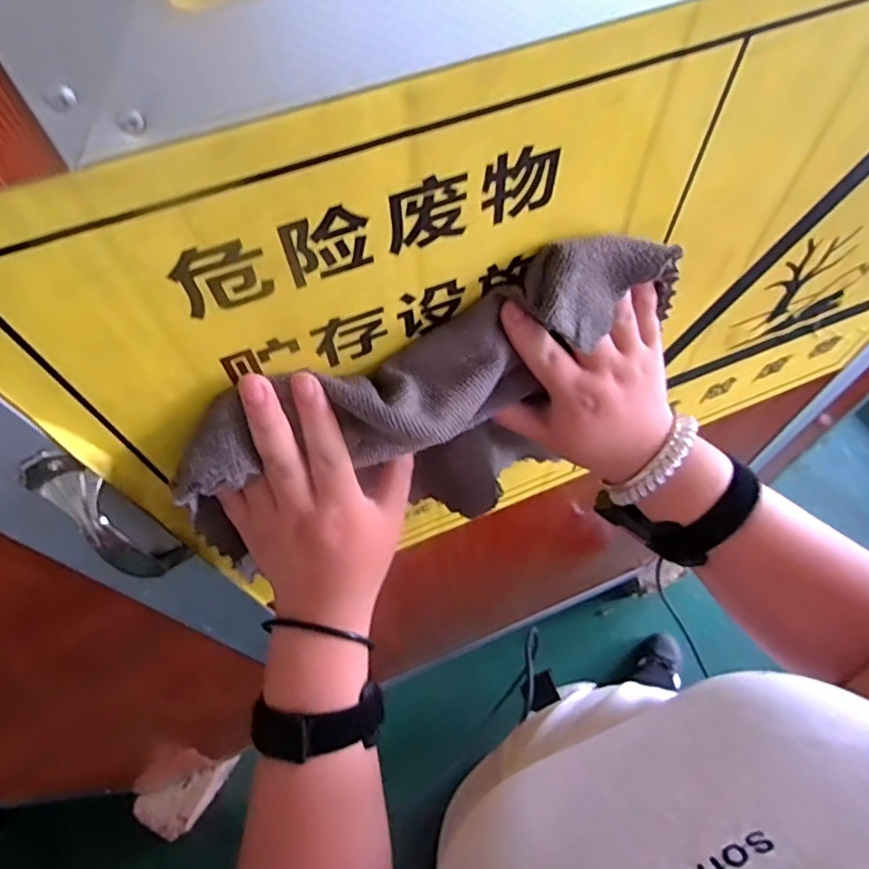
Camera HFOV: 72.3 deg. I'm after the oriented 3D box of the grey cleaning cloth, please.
[{"bbox_3d":[0.001,-0.001,0.322,0.265,0.182,0.036,-23,64,-10],"label":"grey cleaning cloth"}]

